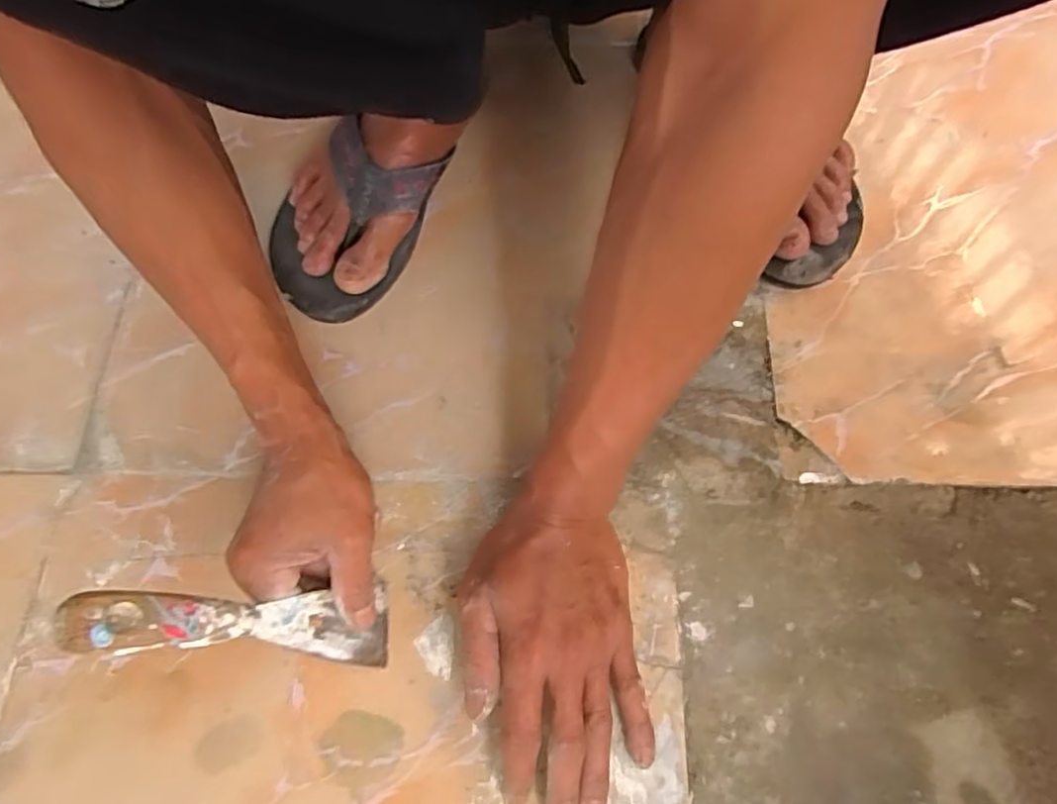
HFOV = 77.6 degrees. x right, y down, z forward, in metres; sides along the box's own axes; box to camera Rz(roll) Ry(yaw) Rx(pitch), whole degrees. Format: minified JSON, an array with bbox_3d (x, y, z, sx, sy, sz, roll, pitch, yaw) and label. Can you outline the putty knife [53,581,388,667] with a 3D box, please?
[{"bbox_3d":[-0.139,0.113,0.336,0.011,0.172,0.037,-17,63,31],"label":"putty knife"}]

